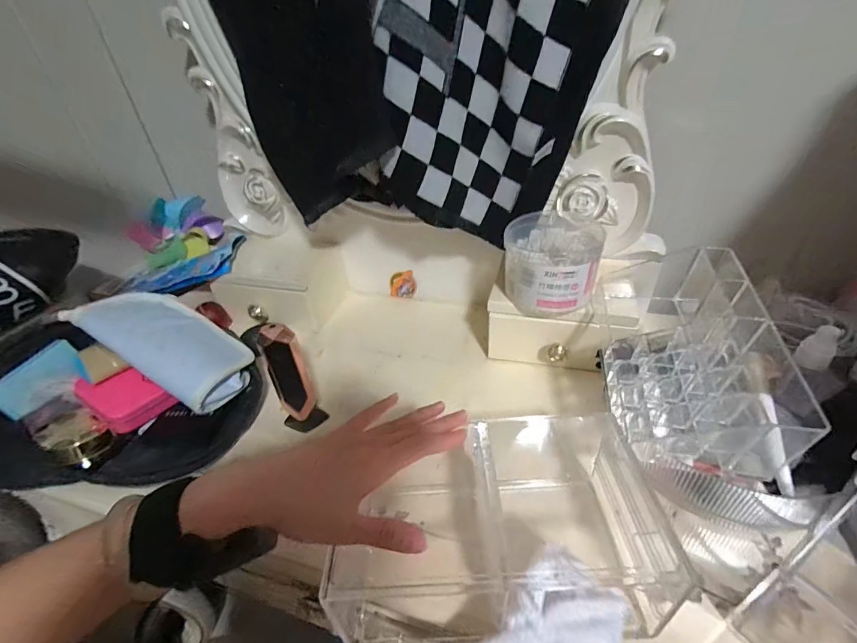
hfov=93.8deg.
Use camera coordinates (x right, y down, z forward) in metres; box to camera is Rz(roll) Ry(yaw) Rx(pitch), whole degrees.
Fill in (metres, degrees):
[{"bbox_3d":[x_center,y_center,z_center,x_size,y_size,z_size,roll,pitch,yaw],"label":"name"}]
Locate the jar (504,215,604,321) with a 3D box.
[{"bbox_3d":[0.157,-0.076,0.514,0.113,0.087,0.133,7,38,16],"label":"jar"}]

